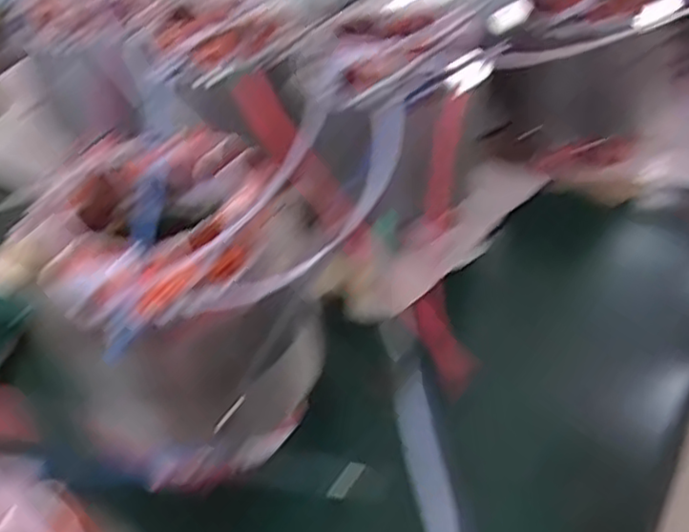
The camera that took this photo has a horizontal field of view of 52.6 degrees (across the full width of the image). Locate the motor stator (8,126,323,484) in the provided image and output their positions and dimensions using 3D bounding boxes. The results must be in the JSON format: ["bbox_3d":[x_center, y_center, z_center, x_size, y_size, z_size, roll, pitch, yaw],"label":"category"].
[{"bbox_3d":[-0.093,0.033,0.428,0.135,0.169,0.155,-15,39,-13],"label":"motor stator"}]

